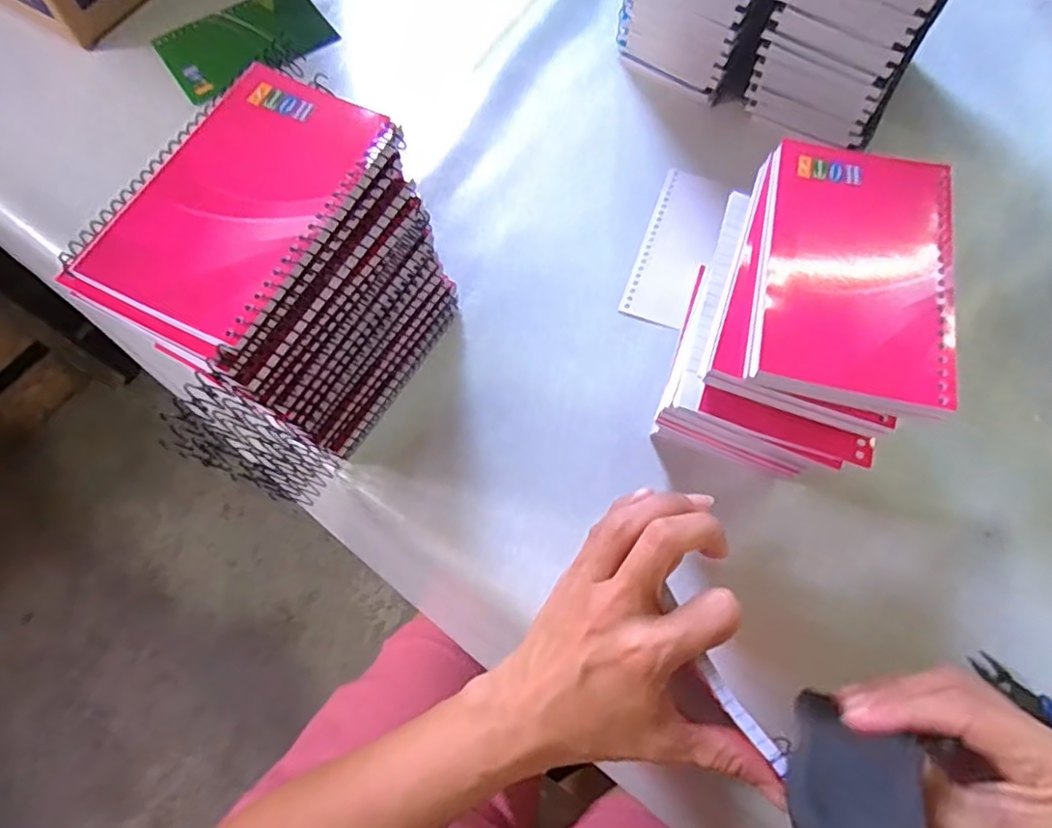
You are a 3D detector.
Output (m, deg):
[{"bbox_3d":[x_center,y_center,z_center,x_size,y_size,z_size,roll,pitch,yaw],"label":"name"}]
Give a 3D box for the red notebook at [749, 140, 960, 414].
[{"bbox_3d":[0.149,-0.066,0.279,0.082,0.007,0.128,13,71,6],"label":"red notebook"}]

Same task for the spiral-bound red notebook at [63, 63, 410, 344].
[{"bbox_3d":[-0.121,-0.096,0.271,0.081,0.011,0.128,25,72,10],"label":"spiral-bound red notebook"}]

